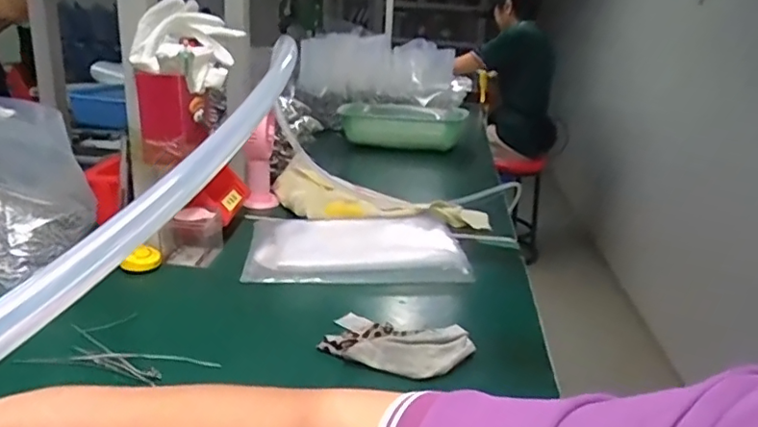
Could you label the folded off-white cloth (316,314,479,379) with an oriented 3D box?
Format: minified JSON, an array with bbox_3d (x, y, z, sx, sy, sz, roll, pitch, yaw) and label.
[{"bbox_3d":[0.014,0.119,0.520,0.128,0.026,0.070,11,21,18],"label":"folded off-white cloth"}]

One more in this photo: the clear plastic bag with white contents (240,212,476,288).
[{"bbox_3d":[-0.030,0.037,0.714,0.259,0.021,0.184,1,20,-8],"label":"clear plastic bag with white contents"}]

